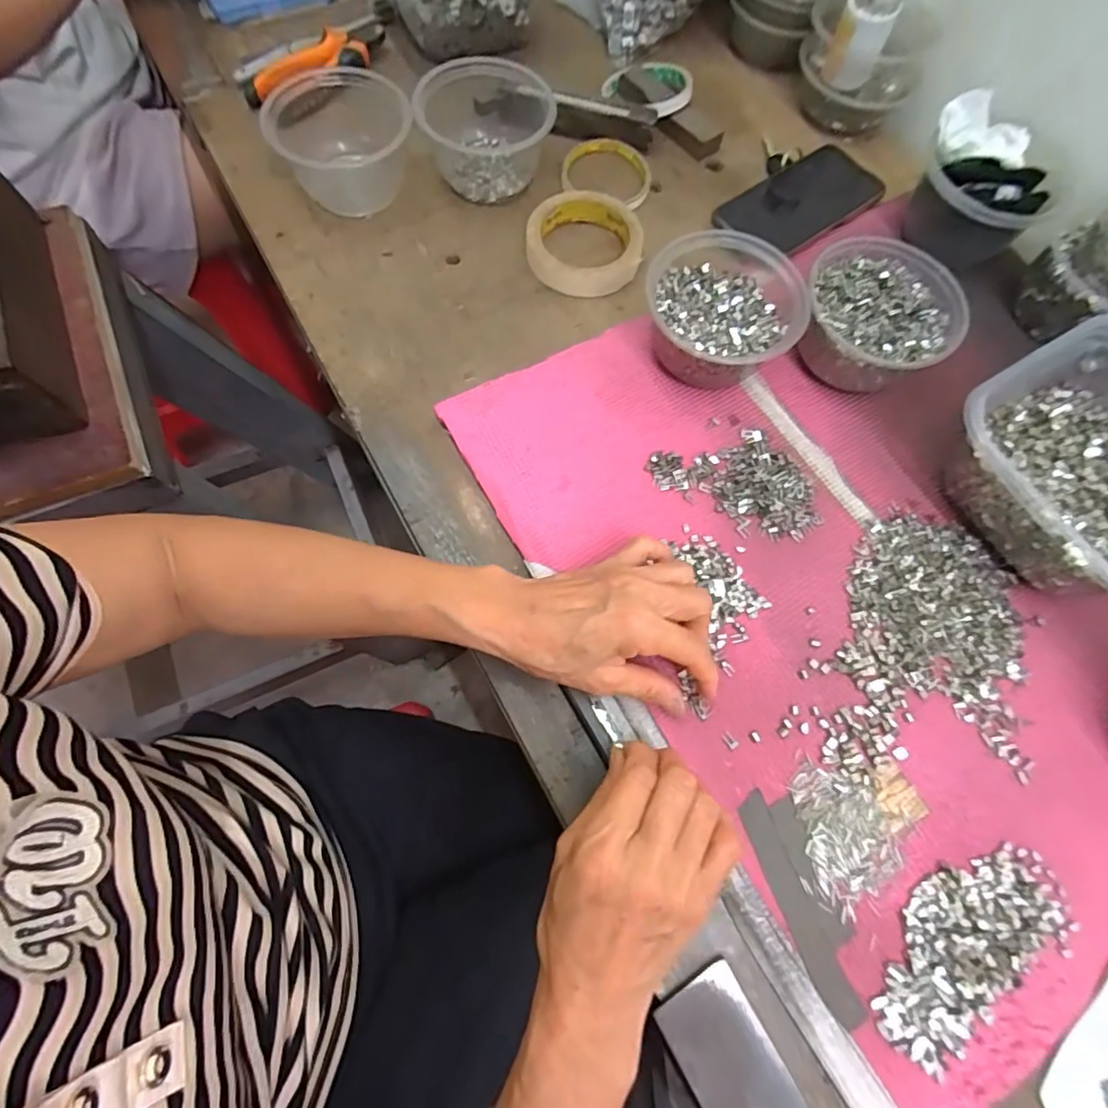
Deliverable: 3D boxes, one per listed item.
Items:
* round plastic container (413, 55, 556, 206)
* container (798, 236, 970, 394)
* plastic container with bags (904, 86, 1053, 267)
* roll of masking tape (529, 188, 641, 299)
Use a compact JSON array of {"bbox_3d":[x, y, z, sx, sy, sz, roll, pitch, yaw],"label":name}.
[{"bbox_3d":[-0.059,-0.378,0.502,0.111,0.061,0.108,-2,70,-3],"label":"round plastic container"},{"bbox_3d":[0.245,-0.180,0.441,0.109,0.055,0.115,1,70,-2],"label":"container"},{"bbox_3d":[0.348,-0.302,0.473,0.105,0.077,0.091,31,72,9],"label":"plastic container with bags"},{"bbox_3d":[0.027,-0.268,0.487,0.094,0.021,0.090,1,70,-2],"label":"roll of masking tape"}]

